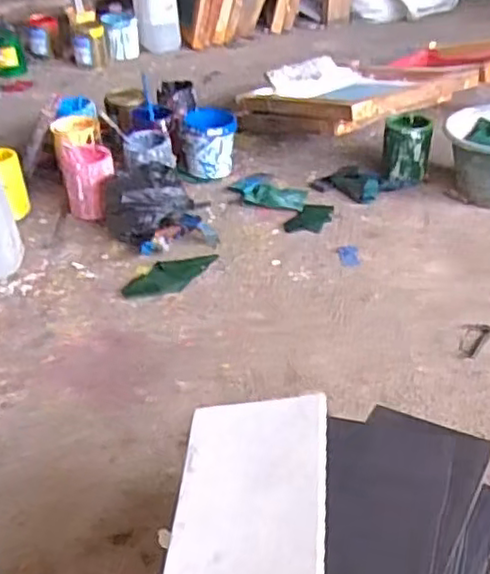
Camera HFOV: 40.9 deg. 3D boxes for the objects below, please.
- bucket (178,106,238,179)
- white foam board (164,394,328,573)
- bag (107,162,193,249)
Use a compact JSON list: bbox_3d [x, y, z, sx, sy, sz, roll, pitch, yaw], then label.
[{"bbox_3d":[-0.082,-0.336,1.540,0.129,0.139,0.109,-2,37,1],"label":"bucket"},{"bbox_3d":[0.000,0.209,0.564,0.137,0.009,0.266,-9,41,17],"label":"white foam board"},{"bbox_3d":[-0.199,-0.165,1.352,0.177,0.115,0.145,-9,38,-7],"label":"bag"}]

